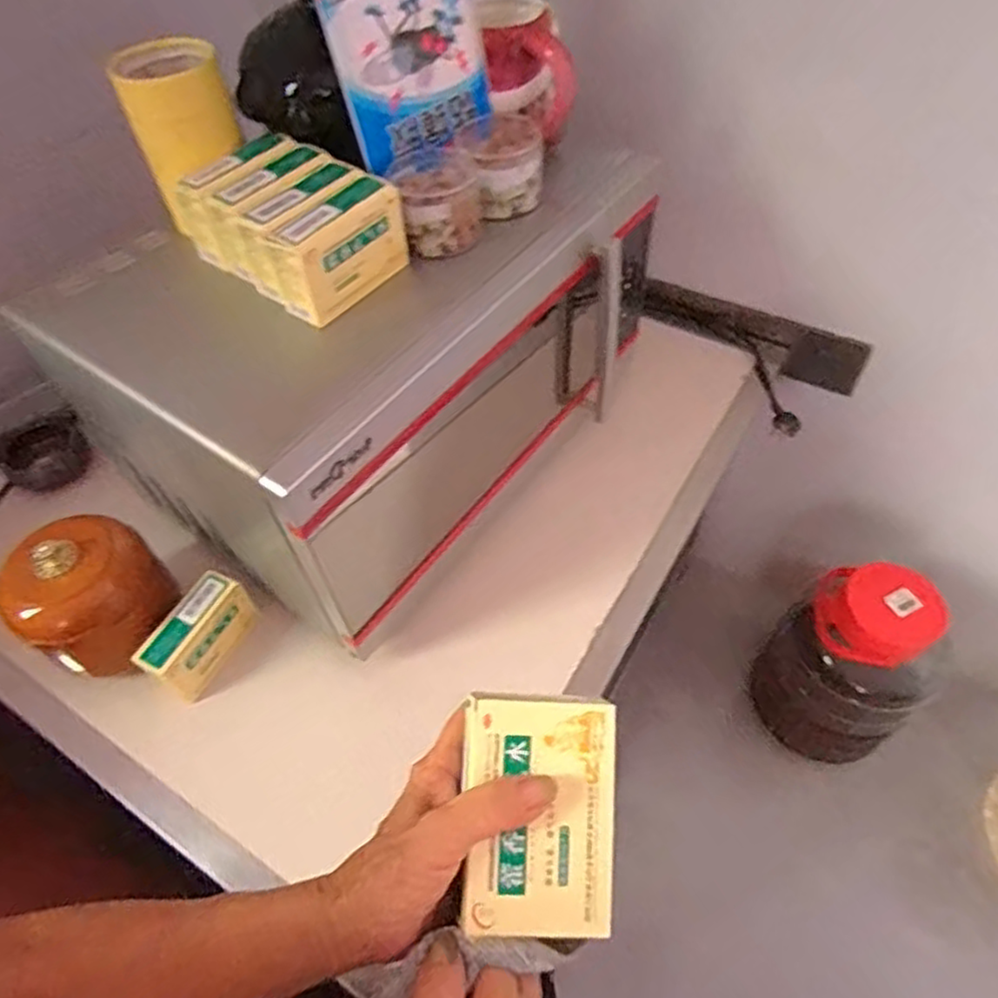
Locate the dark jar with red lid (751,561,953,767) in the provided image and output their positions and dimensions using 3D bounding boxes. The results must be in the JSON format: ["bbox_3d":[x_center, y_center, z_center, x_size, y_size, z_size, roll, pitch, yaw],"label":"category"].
[{"bbox_3d":[0.516,0.271,1.064,0.160,0.401,0.188,-40,61,-23],"label":"dark jar with red lid"}]

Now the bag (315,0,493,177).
[{"bbox_3d":[-0.078,-0.376,0.571,0.145,0.171,0.038,-37,46,-25],"label":"bag"}]

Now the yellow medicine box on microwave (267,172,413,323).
[{"bbox_3d":[-0.125,-0.198,0.553,0.042,0.068,0.110,31,61,24],"label":"yellow medicine box on microwave"}]

